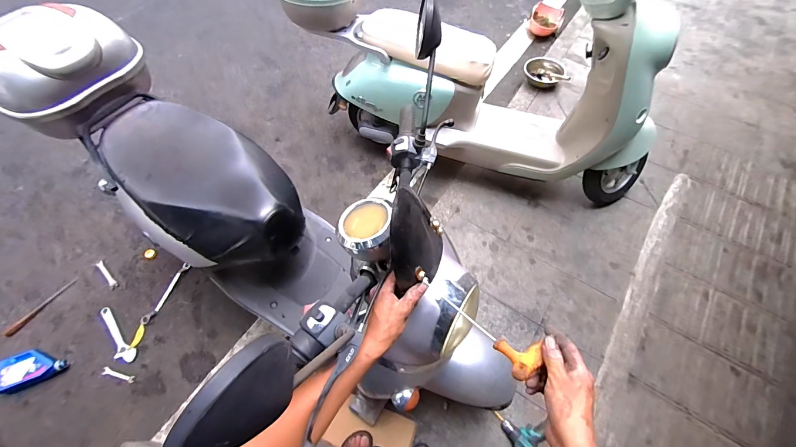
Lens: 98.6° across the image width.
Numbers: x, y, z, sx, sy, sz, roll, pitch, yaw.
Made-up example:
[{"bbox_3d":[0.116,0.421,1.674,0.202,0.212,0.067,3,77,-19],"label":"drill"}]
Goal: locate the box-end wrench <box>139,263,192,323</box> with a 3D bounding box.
[{"bbox_3d":[-1.021,0.305,1.510,0.035,0.024,0.288,20,61,12],"label":"box-end wrench"}]

